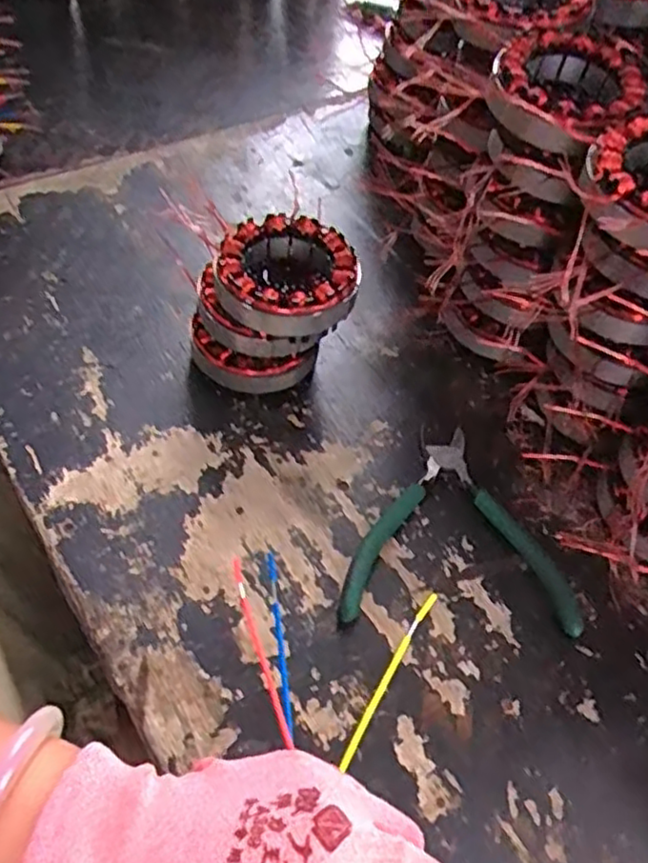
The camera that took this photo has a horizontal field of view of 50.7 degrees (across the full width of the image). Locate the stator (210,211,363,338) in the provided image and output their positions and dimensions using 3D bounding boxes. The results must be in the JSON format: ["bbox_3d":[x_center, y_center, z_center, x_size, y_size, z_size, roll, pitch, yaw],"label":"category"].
[{"bbox_3d":[-0.021,-0.097,0.419,0.083,0.027,0.078,10,53,3],"label":"stator"}]

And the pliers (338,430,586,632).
[{"bbox_3d":[0.079,0.052,0.413,0.132,0.010,0.136,5,53,-1],"label":"pliers"}]

